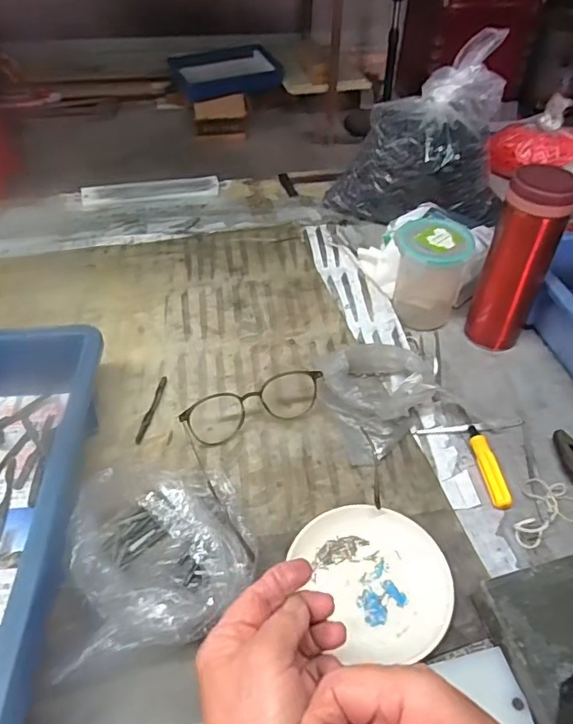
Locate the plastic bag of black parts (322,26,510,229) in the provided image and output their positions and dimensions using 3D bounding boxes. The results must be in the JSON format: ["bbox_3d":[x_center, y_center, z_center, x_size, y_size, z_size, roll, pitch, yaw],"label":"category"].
[{"bbox_3d":[0.183,-0.287,0.730,0.174,0.197,0.177,-24,50,-25],"label":"plastic bag of black parts"}]

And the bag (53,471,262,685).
[{"bbox_3d":[-0.089,0.137,0.410,0.129,0.058,0.146,-4,44,-7],"label":"bag"}]

